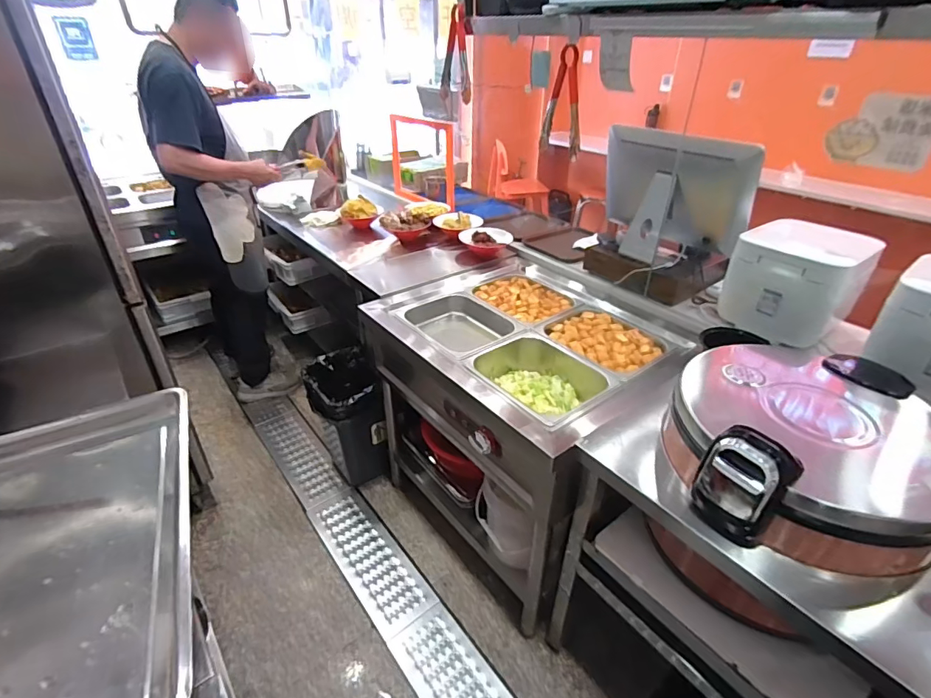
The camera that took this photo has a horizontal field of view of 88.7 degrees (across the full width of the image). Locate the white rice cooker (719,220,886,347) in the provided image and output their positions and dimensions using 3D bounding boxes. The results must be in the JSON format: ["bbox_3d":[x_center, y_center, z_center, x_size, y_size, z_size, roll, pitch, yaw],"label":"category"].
[{"bbox_3d":[0.904,-0.191,1.318,0.282,0.248,0.289,-25,41,-34],"label":"white rice cooker"}]

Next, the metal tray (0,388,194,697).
[{"bbox_3d":[-0.593,0.288,0.652,0.403,0.073,0.623,-14,33,-23],"label":"metal tray"}]

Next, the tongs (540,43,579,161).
[{"bbox_3d":[0.237,-0.562,1.107,0.041,0.228,0.128,-17,48,-25],"label":"tongs"}]

